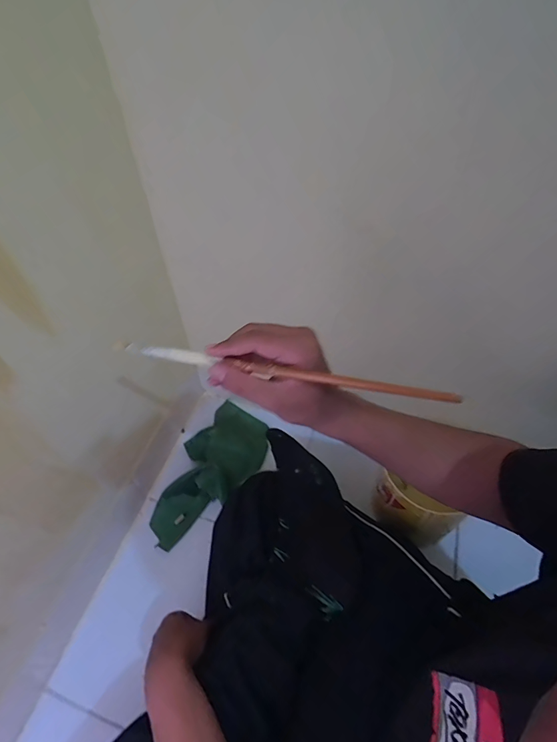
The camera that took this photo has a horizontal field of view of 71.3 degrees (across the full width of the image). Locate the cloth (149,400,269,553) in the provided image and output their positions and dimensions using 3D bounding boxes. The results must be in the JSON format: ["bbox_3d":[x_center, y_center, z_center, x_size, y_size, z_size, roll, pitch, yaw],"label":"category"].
[{"bbox_3d":[-0.144,0.186,0.760,0.154,0.052,0.294,35,59,24],"label":"cloth"}]

